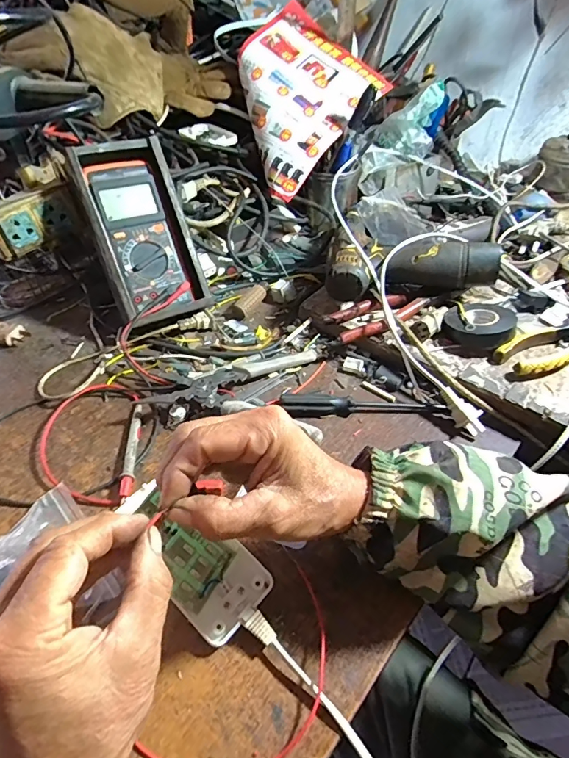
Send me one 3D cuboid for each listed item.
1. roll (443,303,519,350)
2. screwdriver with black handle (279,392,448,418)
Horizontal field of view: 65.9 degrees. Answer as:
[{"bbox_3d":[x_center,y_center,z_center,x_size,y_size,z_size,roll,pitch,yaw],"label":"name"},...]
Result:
[{"bbox_3d":[0.220,-0.062,0.496,0.072,0.032,0.061,17,48,17],"label":"roll"},{"bbox_3d":[0.083,0.026,0.453,0.171,0.021,0.021,-1,46,1],"label":"screwdriver with black handle"}]

